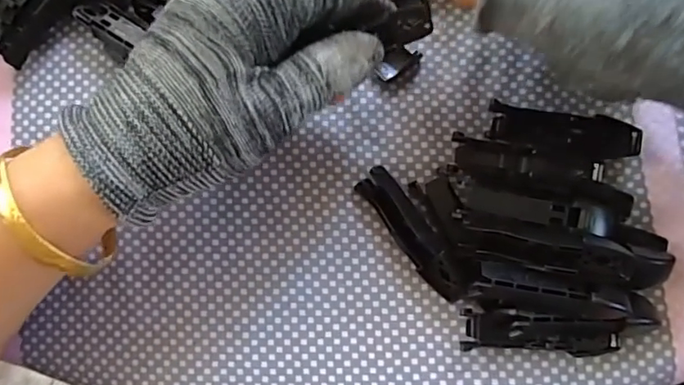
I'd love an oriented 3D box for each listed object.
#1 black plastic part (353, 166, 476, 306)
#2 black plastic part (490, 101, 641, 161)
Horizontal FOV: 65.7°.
[{"bbox_3d":[0.033,0.019,0.243,0.016,0.017,0.069,-38,83,2],"label":"black plastic part"},{"bbox_3d":[0.104,-0.028,0.250,0.067,0.005,0.020,11,87,7],"label":"black plastic part"}]

